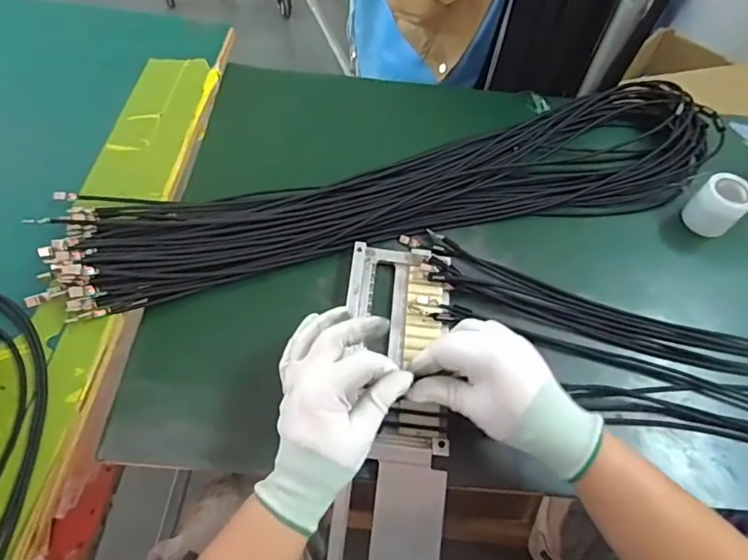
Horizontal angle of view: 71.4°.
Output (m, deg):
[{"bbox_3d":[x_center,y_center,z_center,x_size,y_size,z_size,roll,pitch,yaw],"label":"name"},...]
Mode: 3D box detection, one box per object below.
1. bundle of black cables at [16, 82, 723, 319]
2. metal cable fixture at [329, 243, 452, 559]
[{"bbox_3d":[0.049,-0.104,0.571,0.737,0.044,0.176,-11,59,-12],"label":"bundle of black cables"},{"bbox_3d":[0.015,0.148,0.442,0.092,0.046,0.394,5,68,-2],"label":"metal cable fixture"}]

